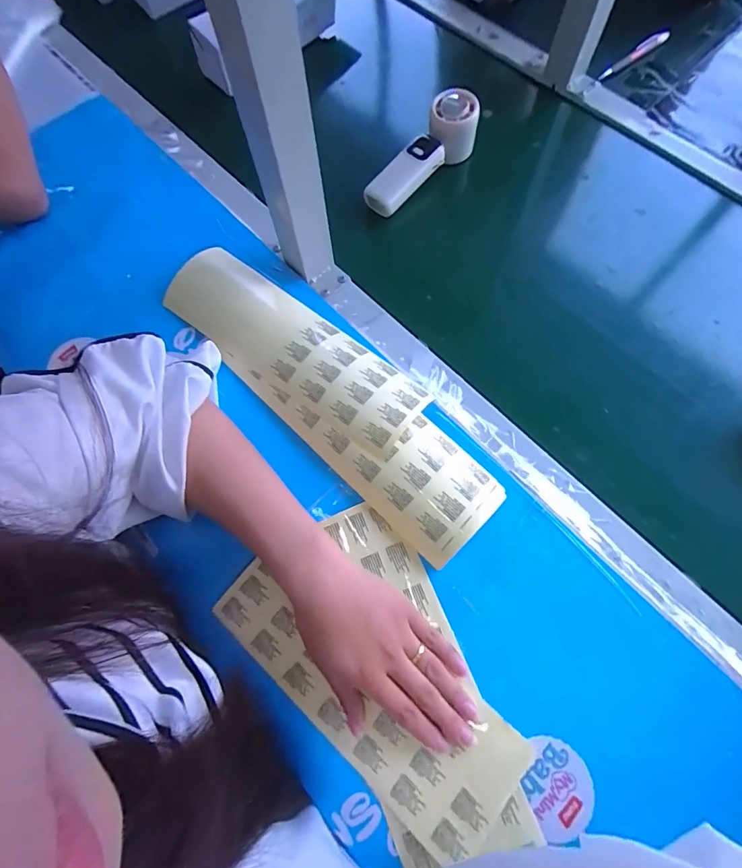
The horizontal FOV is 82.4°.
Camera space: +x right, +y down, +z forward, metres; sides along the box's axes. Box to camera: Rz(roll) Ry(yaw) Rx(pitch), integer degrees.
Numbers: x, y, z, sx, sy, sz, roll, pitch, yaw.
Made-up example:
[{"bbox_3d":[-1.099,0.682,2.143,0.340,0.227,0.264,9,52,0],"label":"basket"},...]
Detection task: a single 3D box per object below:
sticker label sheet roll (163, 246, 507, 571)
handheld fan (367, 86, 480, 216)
[{"bbox_3d":[-0.050,-0.055,0.409,0.400,0.035,0.110,43,77,12],"label":"sticker label sheet roll"},{"bbox_3d":[0.057,-0.322,0.500,0.160,0.054,0.046,-46,75,-1],"label":"handheld fan"}]

